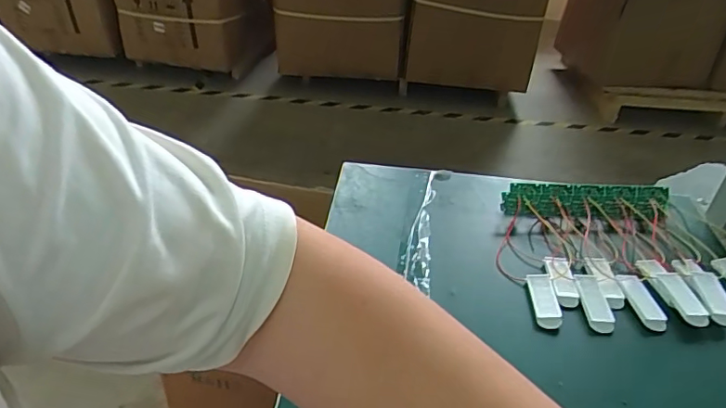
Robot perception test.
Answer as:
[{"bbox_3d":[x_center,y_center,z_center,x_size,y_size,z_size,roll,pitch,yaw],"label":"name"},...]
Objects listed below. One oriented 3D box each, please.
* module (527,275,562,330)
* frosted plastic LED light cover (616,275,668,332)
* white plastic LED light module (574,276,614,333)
[{"bbox_3d":[0.155,0.082,0.454,0.020,0.007,0.062,6,36,2],"label":"module"},{"bbox_3d":[0.240,0.084,0.457,0.023,0.005,0.059,-1,36,-7],"label":"frosted plastic LED light cover"},{"bbox_3d":[0.197,0.082,0.453,0.019,0.010,0.062,4,36,0],"label":"white plastic LED light module"}]

